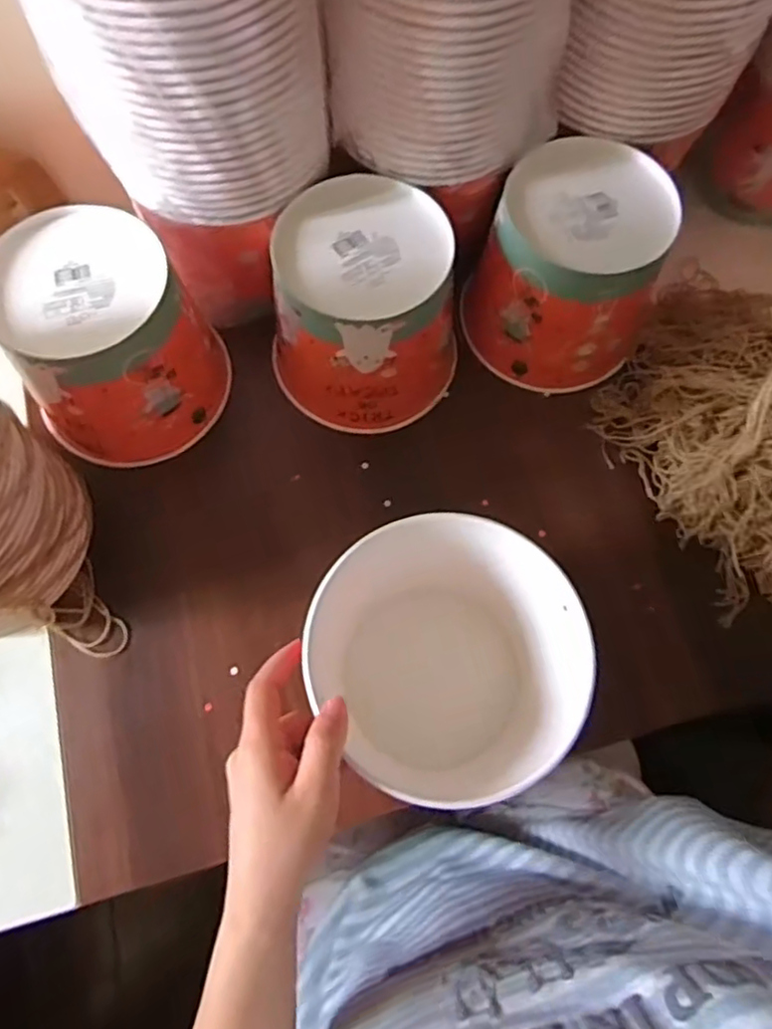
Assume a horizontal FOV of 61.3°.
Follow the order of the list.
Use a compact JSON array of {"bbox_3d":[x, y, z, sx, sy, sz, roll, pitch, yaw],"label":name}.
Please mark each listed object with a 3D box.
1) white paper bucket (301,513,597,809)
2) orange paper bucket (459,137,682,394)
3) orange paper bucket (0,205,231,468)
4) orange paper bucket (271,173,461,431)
[{"bbox_3d":[0.038,0.102,0.442,0.157,0.145,0.164,0,71,-1],"label":"white paper bucket"},{"bbox_3d":[0.150,-0.202,0.549,0.143,0.135,0.144,0,71,-1],"label":"orange paper bucket"},{"bbox_3d":[-0.214,-0.137,0.515,0.146,0.125,0.153,-29,74,-10],"label":"orange paper bucket"},{"bbox_3d":[-0.018,-0.165,0.531,0.149,0.128,0.152,-1,71,-1],"label":"orange paper bucket"}]

